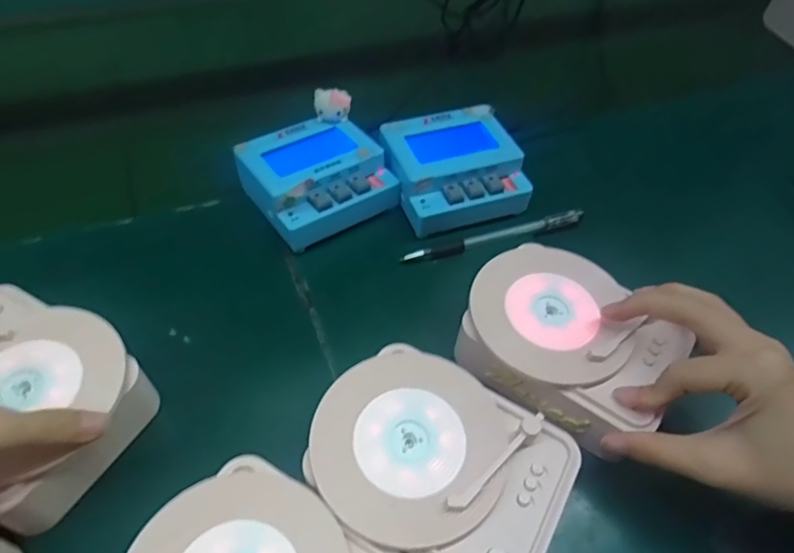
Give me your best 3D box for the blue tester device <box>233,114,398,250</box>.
[{"bbox_3d":[-0.067,-0.079,0.437,0.106,0.051,0.097,-27,57,-23],"label":"blue tester device"}]

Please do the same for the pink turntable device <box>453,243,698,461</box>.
[{"bbox_3d":[0.108,0.040,0.341,0.122,0.051,0.098,29,55,19],"label":"pink turntable device"}]

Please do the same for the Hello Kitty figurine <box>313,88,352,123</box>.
[{"bbox_3d":[-0.054,-0.143,0.448,0.030,0.028,0.016,-3,51,-5],"label":"Hello Kitty figurine"}]

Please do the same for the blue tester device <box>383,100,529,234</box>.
[{"bbox_3d":[0.047,-0.089,0.449,0.103,0.050,0.100,-15,53,-15],"label":"blue tester device"}]

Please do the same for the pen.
[{"bbox_3d":[0.079,-0.033,0.429,0.156,0.012,0.011,-14,53,-14],"label":"pen"}]

